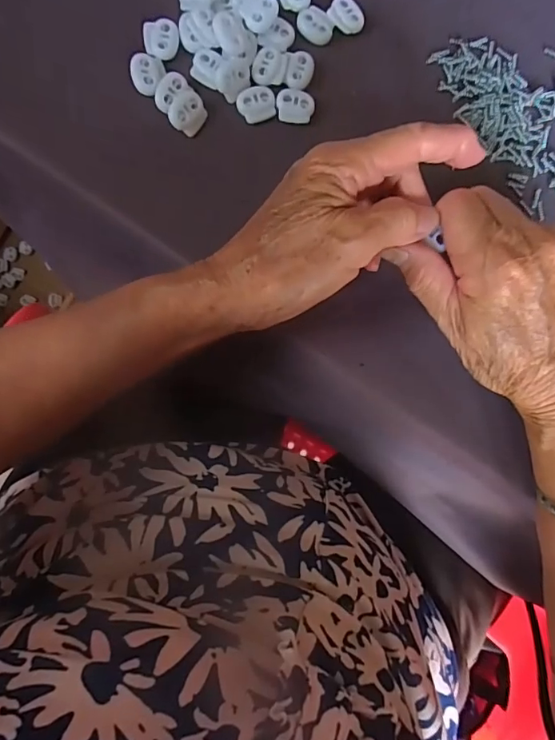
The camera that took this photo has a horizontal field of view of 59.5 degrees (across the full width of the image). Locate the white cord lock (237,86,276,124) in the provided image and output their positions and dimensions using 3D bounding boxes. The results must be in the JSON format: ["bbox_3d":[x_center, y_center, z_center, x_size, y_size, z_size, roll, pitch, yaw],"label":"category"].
[{"bbox_3d":[-0.012,-0.153,0.280,0.021,0.004,0.018,-17,89,-8],"label":"white cord lock"}]

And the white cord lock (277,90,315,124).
[{"bbox_3d":[0.011,-0.154,0.281,0.022,0.004,0.019,-1,87,-7],"label":"white cord lock"}]

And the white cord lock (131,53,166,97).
[{"bbox_3d":[-0.072,-0.165,0.271,0.018,0.005,0.023,0,87,-7],"label":"white cord lock"}]

